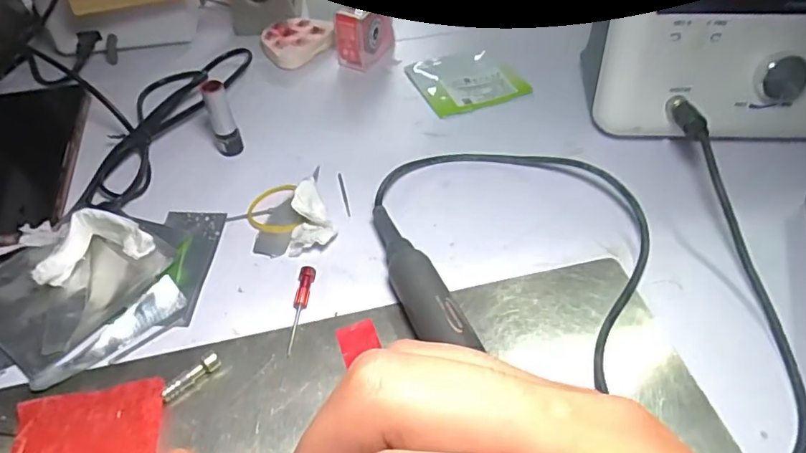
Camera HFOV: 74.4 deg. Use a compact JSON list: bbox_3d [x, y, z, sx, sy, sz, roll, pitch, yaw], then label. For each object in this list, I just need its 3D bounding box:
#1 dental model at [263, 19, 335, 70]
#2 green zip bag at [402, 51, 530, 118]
[{"bbox_3d":[-0.101,-0.179,0.509,0.068,0.016,0.055,-35,57,-26],"label":"dental model"},{"bbox_3d":[0.057,-0.133,0.477,0.088,0.006,0.082,-17,51,-14],"label":"green zip bag"}]

